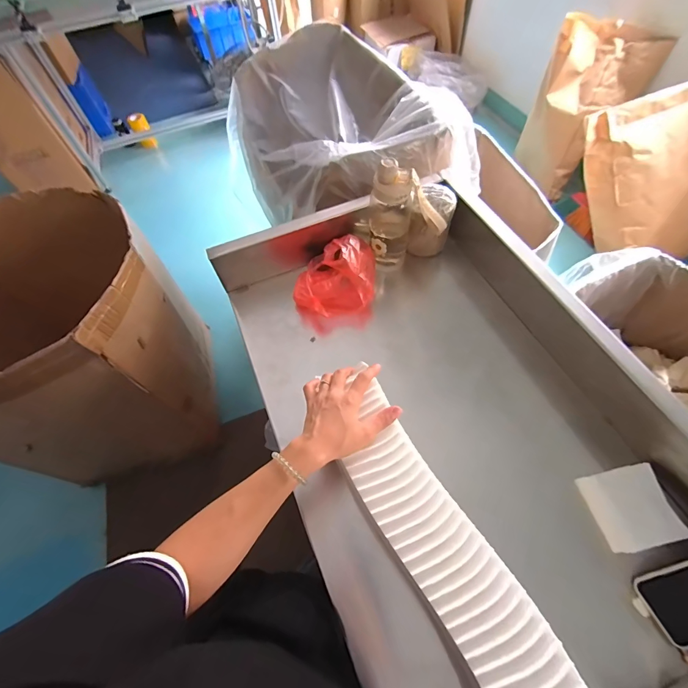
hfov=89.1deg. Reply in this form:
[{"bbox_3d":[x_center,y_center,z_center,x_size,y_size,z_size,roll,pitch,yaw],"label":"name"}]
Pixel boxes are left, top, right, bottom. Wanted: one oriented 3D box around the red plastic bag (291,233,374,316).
[{"bbox_3d":[-0.017,-0.130,0.687,0.153,0.085,0.150,0,60,4],"label":"red plastic bag"}]

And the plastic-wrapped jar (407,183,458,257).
[{"bbox_3d":[0.182,-0.250,0.725,0.085,0.116,0.101,15,62,12],"label":"plastic-wrapped jar"}]

